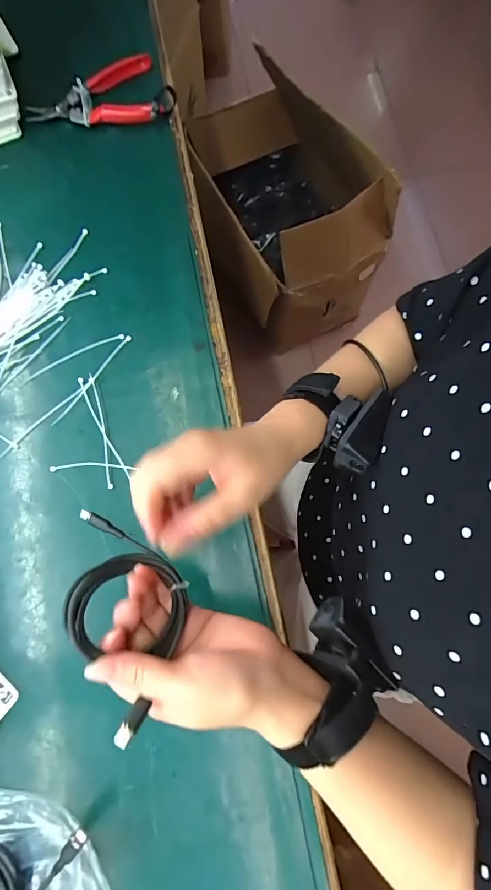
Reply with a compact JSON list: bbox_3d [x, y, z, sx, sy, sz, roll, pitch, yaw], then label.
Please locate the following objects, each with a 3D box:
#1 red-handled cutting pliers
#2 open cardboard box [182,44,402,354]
[{"bbox_3d":[-0.169,-0.421,0.480,0.166,0.026,0.090,-3,76,0],"label":"red-handled cutting pliers"},{"bbox_3d":[0.079,-0.625,1.100,0.402,0.416,0.591,-28,79,-5],"label":"open cardboard box"}]

